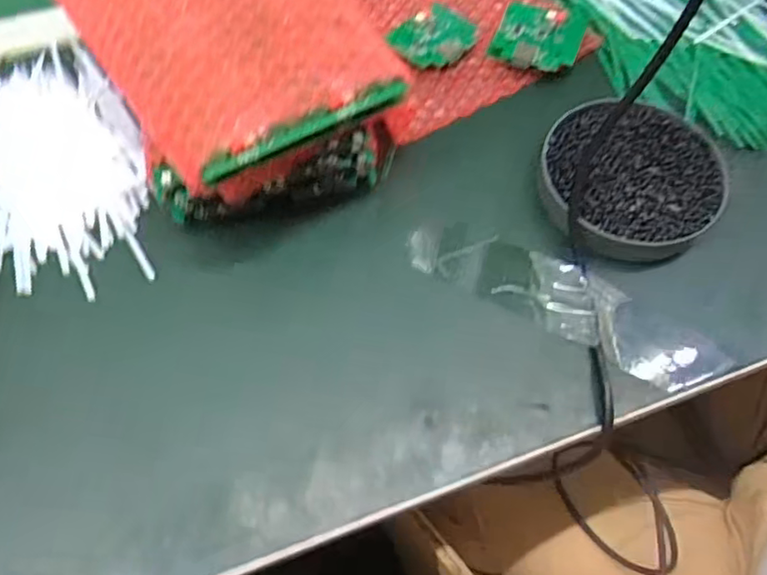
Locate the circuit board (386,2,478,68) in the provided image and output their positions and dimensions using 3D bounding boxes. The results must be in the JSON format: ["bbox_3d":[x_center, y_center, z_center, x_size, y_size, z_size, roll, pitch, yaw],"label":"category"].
[{"bbox_3d":[0.040,-0.187,0.468,0.064,0.014,0.050,-30,68,-12],"label":"circuit board"}]

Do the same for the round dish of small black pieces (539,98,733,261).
[{"bbox_3d":[0.161,-0.069,0.407,0.115,0.027,0.110,8,66,5],"label":"round dish of small black pieces"}]

